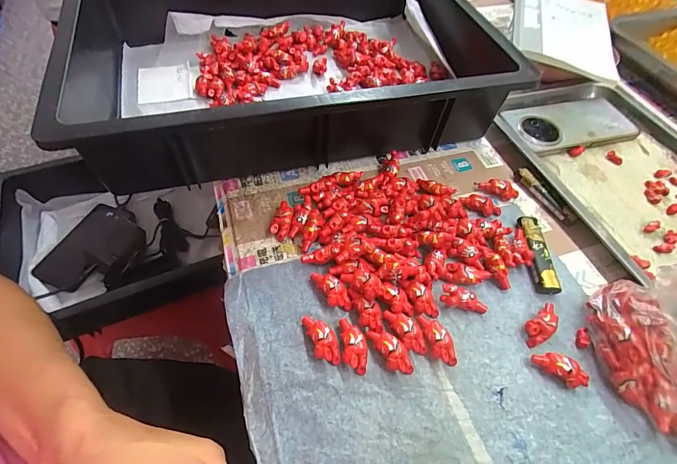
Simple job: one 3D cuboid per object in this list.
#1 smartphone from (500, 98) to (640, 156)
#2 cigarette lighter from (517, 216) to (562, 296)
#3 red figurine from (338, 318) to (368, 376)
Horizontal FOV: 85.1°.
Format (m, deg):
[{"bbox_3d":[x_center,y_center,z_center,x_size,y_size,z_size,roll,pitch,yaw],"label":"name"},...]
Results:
[{"bbox_3d":[0.287,-0.134,0.458,0.155,0.019,0.076,-11,56,-11],"label":"smartphone"},{"bbox_3d":[0.186,0.020,0.344,0.021,0.012,0.079,2,55,-2],"label":"cigarette lighter"},{"bbox_3d":[0.012,0.086,0.284,0.018,0.013,0.041,-2,55,-5],"label":"red figurine"}]

